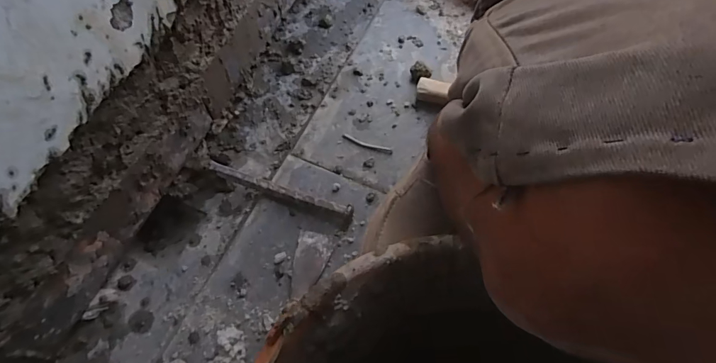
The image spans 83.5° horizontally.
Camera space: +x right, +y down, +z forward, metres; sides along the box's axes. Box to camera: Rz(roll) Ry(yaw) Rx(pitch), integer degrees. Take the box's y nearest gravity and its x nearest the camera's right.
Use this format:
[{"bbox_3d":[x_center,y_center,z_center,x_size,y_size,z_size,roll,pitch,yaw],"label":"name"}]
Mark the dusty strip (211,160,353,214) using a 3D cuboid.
[{"bbox_3d":[-0.102,0.008,0.517,0.201,0.026,0.018,19,66,9],"label":"dusty strip"}]

